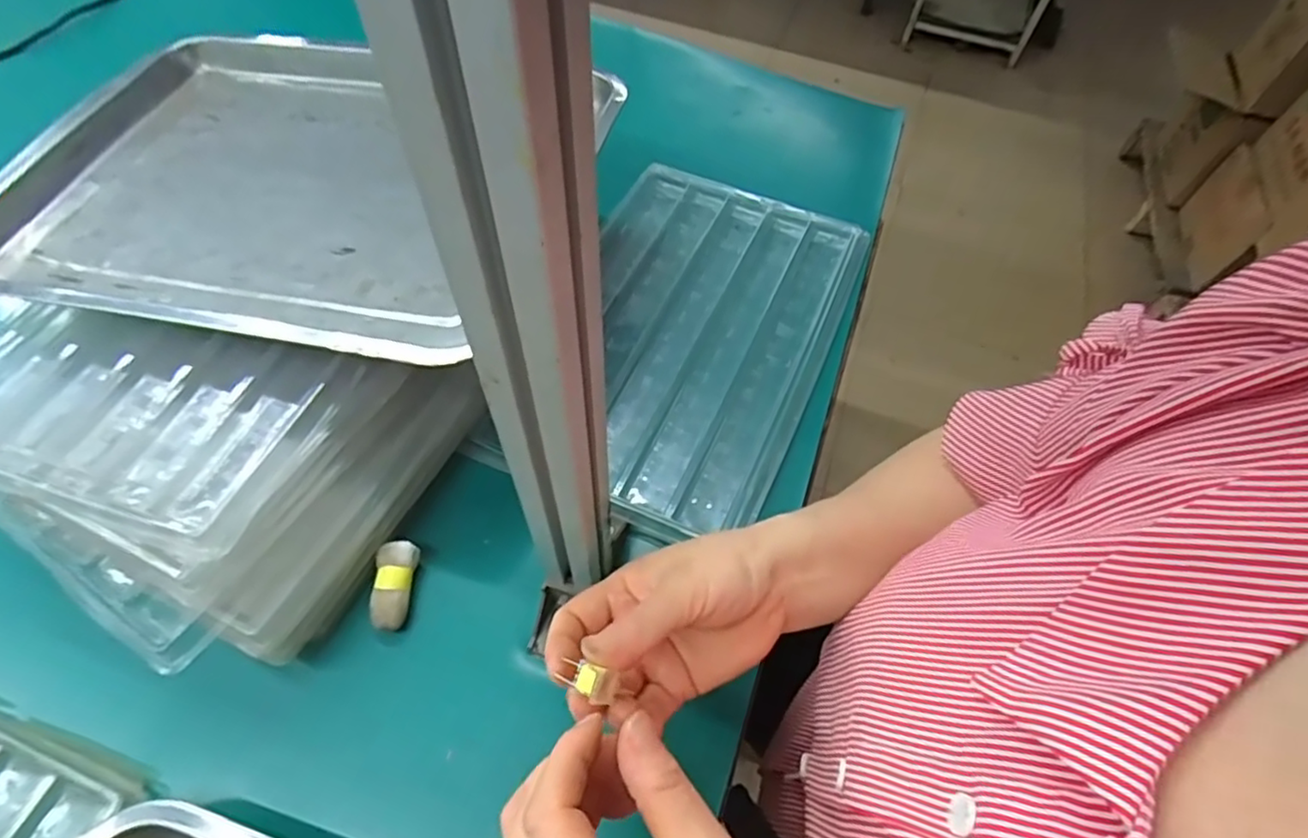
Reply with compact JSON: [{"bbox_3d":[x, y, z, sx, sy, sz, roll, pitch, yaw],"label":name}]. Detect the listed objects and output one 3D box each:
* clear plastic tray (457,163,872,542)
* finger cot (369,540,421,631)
[{"bbox_3d":[0.025,-0.068,0.499,0.207,0.022,0.318,23,60,11],"label":"clear plastic tray"},{"bbox_3d":[-0.154,0.101,0.382,0.021,0.025,0.049,1,59,-2],"label":"finger cot"}]

